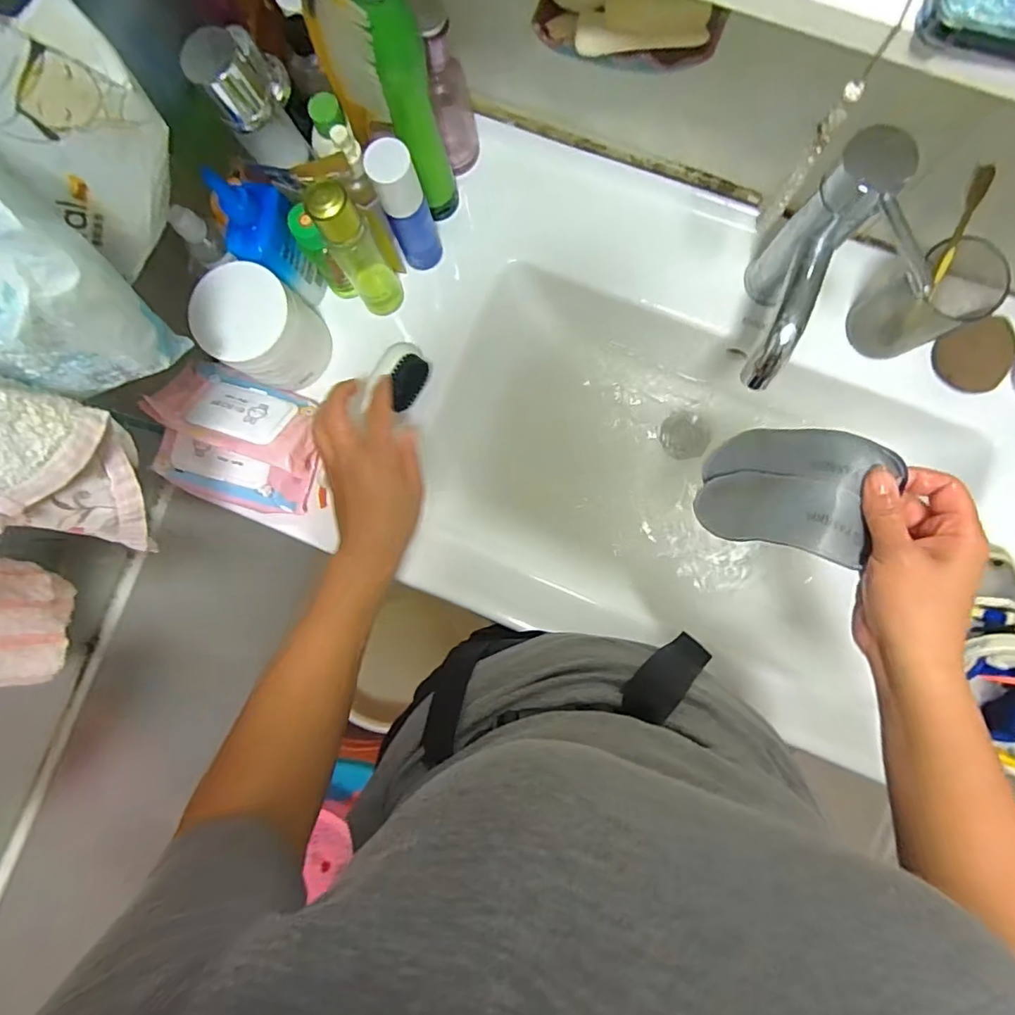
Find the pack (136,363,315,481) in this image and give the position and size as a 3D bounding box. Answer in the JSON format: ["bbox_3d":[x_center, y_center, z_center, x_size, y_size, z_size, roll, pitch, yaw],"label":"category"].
[{"bbox_3d":[-0.267,-0.091,0.545,0.158,0.035,0.088,20,54,3],"label":"pack"}]

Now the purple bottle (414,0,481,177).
[{"bbox_3d":[-0.051,-0.378,0.502,0.035,0.155,0.040,-9,86,3],"label":"purple bottle"}]

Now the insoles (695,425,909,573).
[{"bbox_3d":[0.209,-0.014,0.427,0.024,0.149,0.093,29,83,-28],"label":"insoles"}]

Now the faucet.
[{"bbox_3d":[0.254,-0.177,0.445,0.077,0.170,0.157,12,88,4],"label":"faucet"}]

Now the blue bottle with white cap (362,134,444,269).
[{"bbox_3d":[-0.092,-0.272,0.499,0.038,0.145,0.033,-22,86,2],"label":"blue bottle with white cap"}]

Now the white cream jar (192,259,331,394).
[{"bbox_3d":[-0.232,-0.171,0.523,0.084,0.107,0.089,0,87,3],"label":"white cream jar"}]

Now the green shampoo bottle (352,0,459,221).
[{"bbox_3d":[-0.076,-0.330,0.464,0.042,0.218,0.037,-22,86,2],"label":"green shampoo bottle"}]

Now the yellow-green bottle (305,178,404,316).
[{"bbox_3d":[-0.135,-0.227,0.494,0.039,0.156,0.039,-32,86,1],"label":"yellow-green bottle"}]

